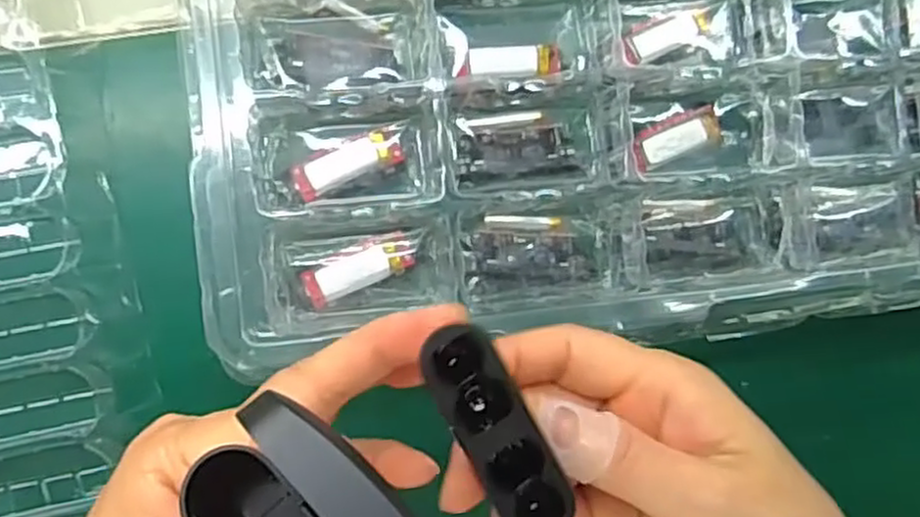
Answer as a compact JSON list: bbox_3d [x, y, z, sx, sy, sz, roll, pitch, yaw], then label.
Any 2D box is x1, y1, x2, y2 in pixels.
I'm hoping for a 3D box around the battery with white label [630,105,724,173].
[{"bbox_3d":[0.093,-0.051,0.315,0.039,0.006,0.017,-21,94,-8],"label":"battery with white label"}]

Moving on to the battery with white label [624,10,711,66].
[{"bbox_3d":[0.088,-0.096,0.314,0.039,0.004,0.014,-24,94,-7],"label":"battery with white label"}]

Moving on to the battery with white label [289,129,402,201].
[{"bbox_3d":[-0.045,-0.038,0.293,0.044,0.006,0.015,-25,92,-8],"label":"battery with white label"}]

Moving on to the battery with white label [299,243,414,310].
[{"bbox_3d":[-0.041,0.005,0.294,0.043,0.008,0.014,-24,92,-8],"label":"battery with white label"}]

